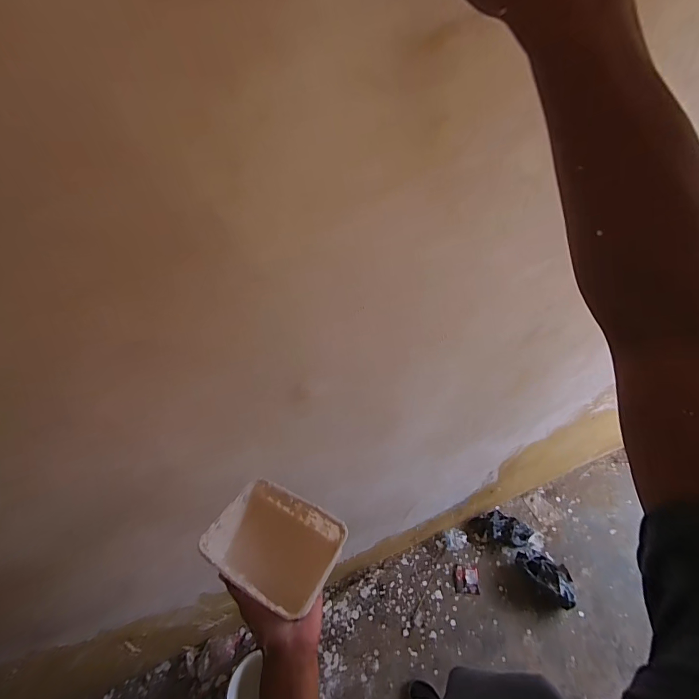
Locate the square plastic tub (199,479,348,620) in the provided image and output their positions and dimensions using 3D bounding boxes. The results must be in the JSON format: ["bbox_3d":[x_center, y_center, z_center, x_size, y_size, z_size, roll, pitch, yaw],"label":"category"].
[{"bbox_3d":[-0.100,0.255,0.447,0.165,0.058,0.118,19,50,24],"label":"square plastic tub"}]

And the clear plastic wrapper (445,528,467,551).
[{"bbox_3d":[0.439,0.774,1.367,0.084,0.035,0.069,-6,44,1],"label":"clear plastic wrapper"}]

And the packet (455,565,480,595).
[{"bbox_3d":[0.452,0.887,1.291,0.089,0.013,0.088,2,45,9],"label":"packet"}]

